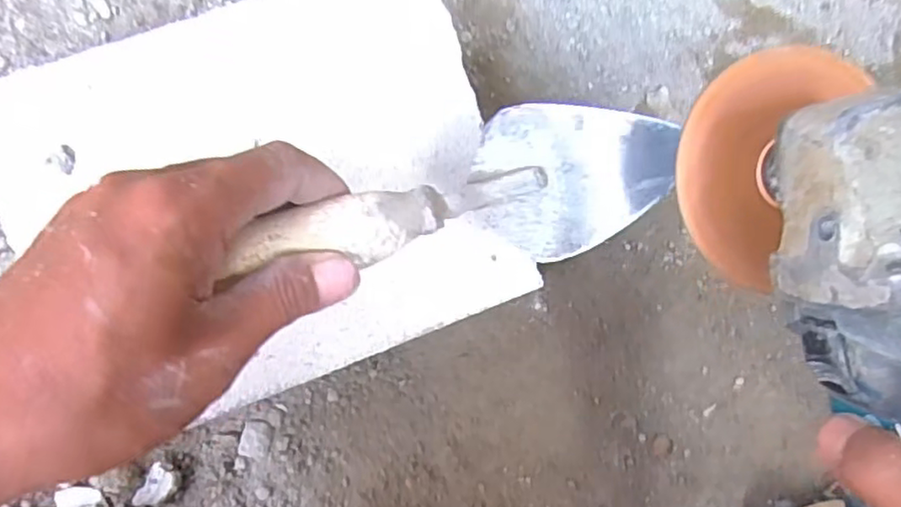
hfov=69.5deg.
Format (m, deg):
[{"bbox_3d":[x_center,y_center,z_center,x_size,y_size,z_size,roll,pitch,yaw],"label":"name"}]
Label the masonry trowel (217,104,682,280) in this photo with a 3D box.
[{"bbox_3d":[0.011,-0.024,0.279,0.193,0.046,0.066,-14,89,-24],"label":"masonry trowel"}]

